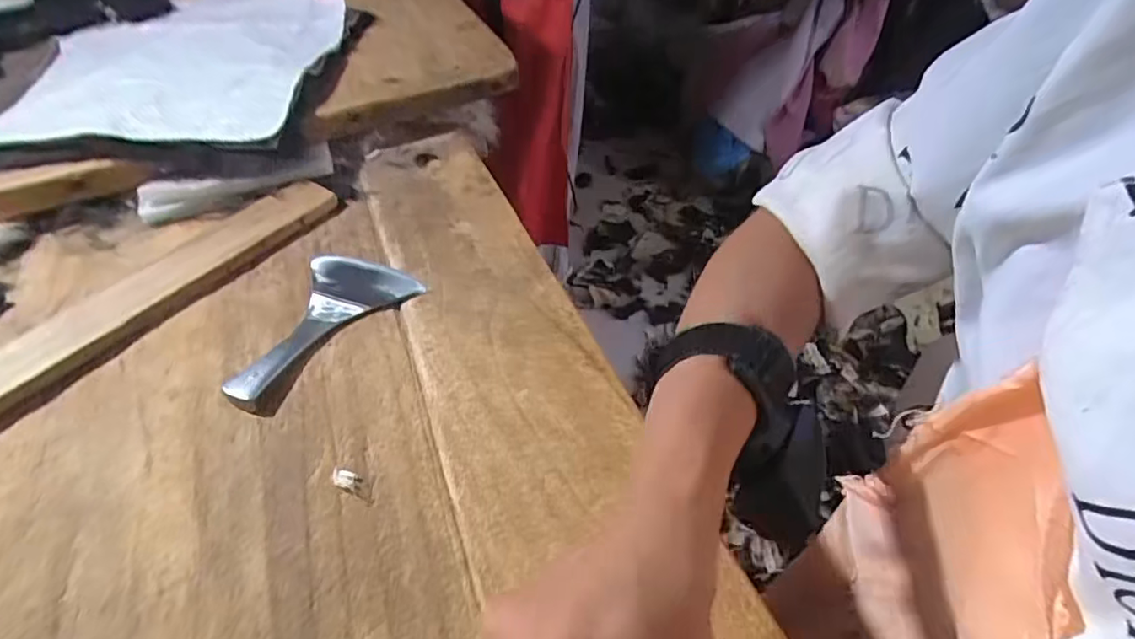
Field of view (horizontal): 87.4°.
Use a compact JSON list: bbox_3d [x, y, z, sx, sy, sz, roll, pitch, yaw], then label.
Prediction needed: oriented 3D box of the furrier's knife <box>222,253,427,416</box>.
[{"bbox_3d":[-0.173,0.000,0.401,0.086,0.012,0.142,21,50,21],"label":"furrier's knife"}]

